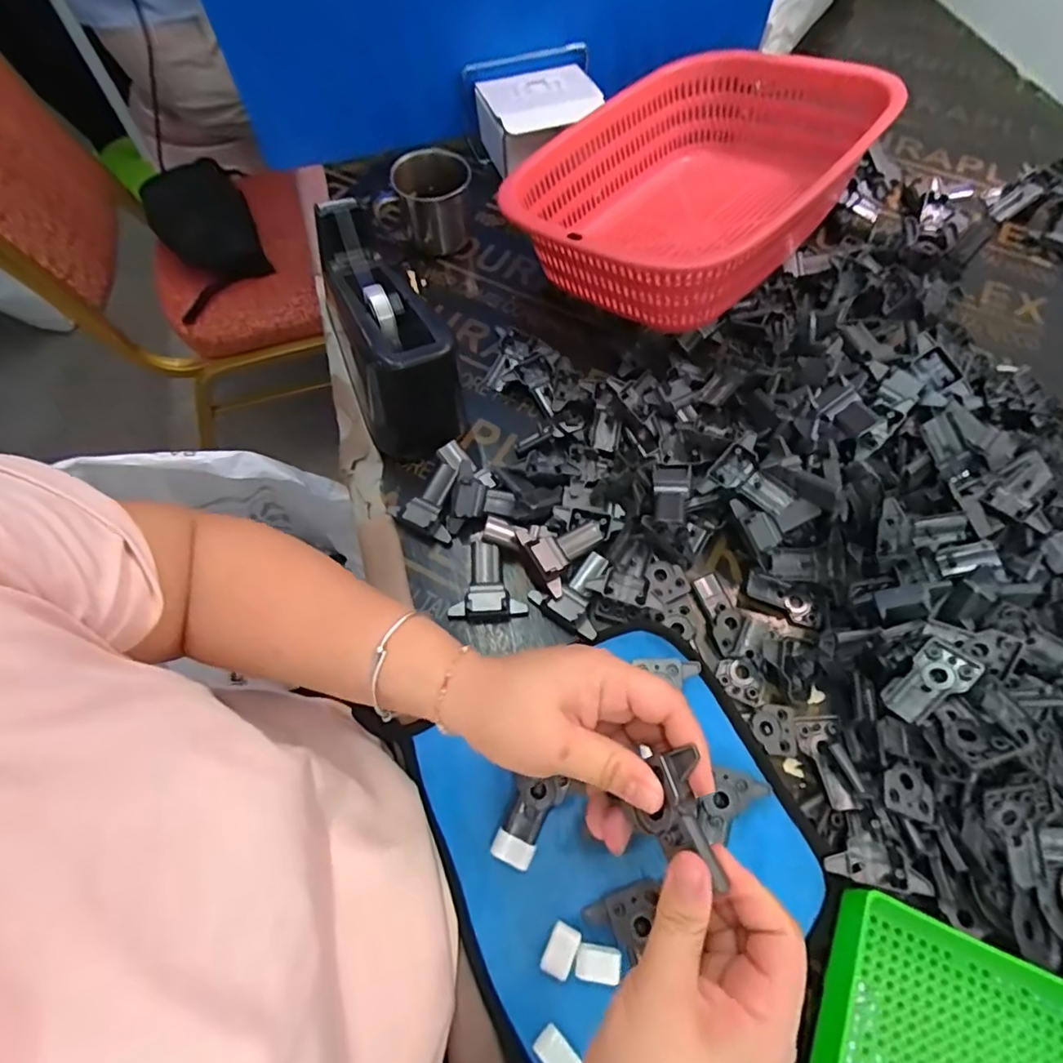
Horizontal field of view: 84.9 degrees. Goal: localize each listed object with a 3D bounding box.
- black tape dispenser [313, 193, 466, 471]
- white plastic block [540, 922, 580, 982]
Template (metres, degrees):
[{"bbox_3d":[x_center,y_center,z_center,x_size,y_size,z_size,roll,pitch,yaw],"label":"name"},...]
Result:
[{"bbox_3d":[-0.119,-0.165,0.489,0.085,0.108,0.191,-18,66,-7],"label":"black tape dispenser"},{"bbox_3d":[0.017,0.245,0.340,0.018,0.007,0.026,20,66,11],"label":"white plastic block"}]

